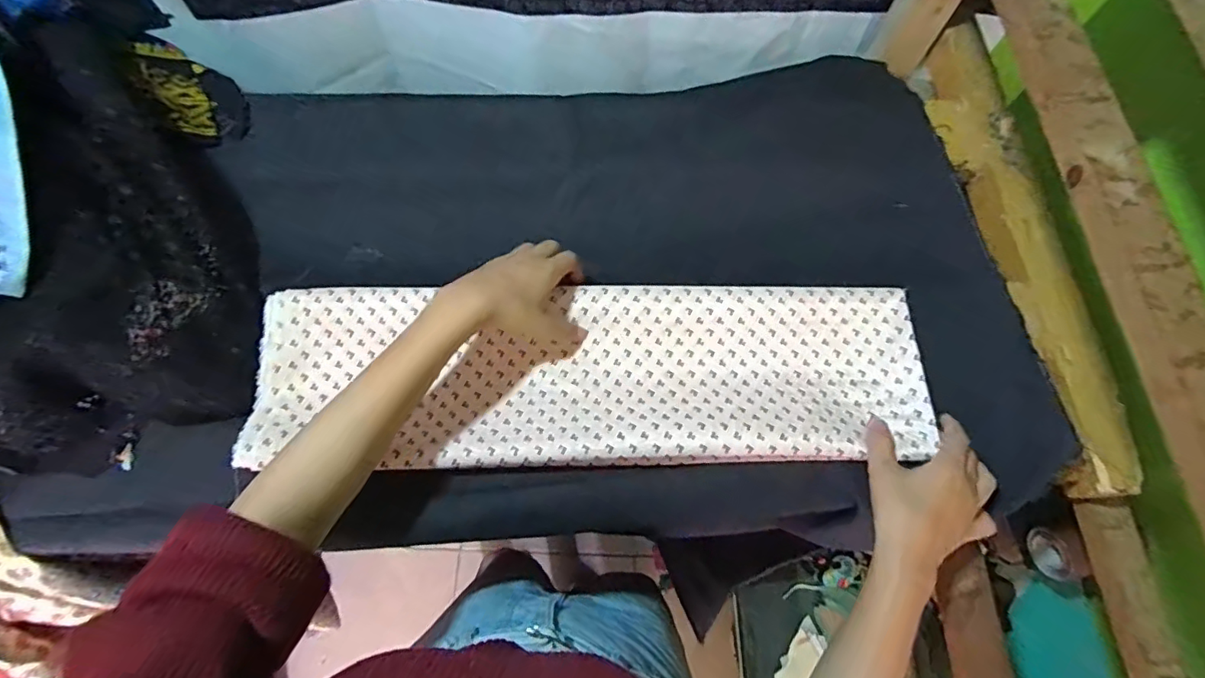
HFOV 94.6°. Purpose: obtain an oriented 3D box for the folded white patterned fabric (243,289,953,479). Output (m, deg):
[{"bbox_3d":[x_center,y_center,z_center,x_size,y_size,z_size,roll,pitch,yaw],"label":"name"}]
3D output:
[{"bbox_3d":[-0.006,0.033,0.493,0.576,0.027,0.161,0,68,-2],"label":"folded white patterned fabric"}]

